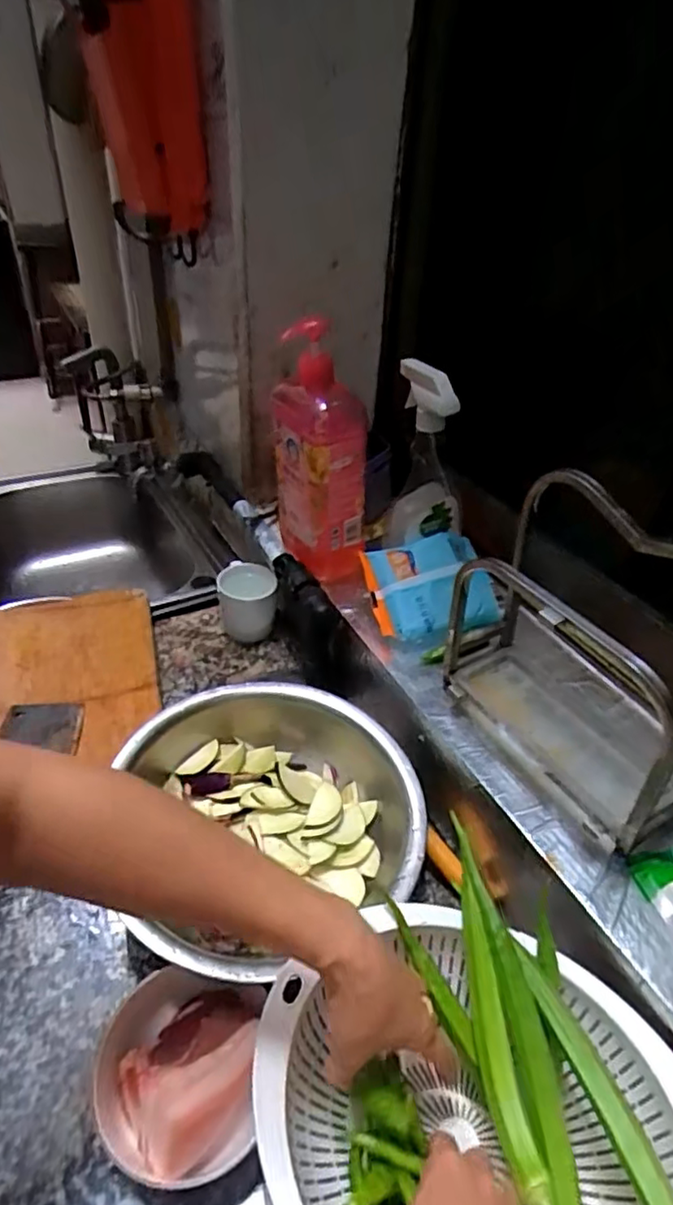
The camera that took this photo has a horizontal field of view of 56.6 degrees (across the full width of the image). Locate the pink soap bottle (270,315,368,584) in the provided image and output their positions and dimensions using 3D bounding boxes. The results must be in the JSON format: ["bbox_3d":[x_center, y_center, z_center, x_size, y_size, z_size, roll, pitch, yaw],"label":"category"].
[{"bbox_3d":[-0.024,-0.159,0.703,0.072,0.266,0.117,-21,44,-28],"label":"pink soap bottle"}]

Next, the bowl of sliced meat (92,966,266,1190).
[{"bbox_3d":[-0.110,0.325,0.432,0.108,0.082,0.117,2,38,-2],"label":"bowl of sliced meat"}]

